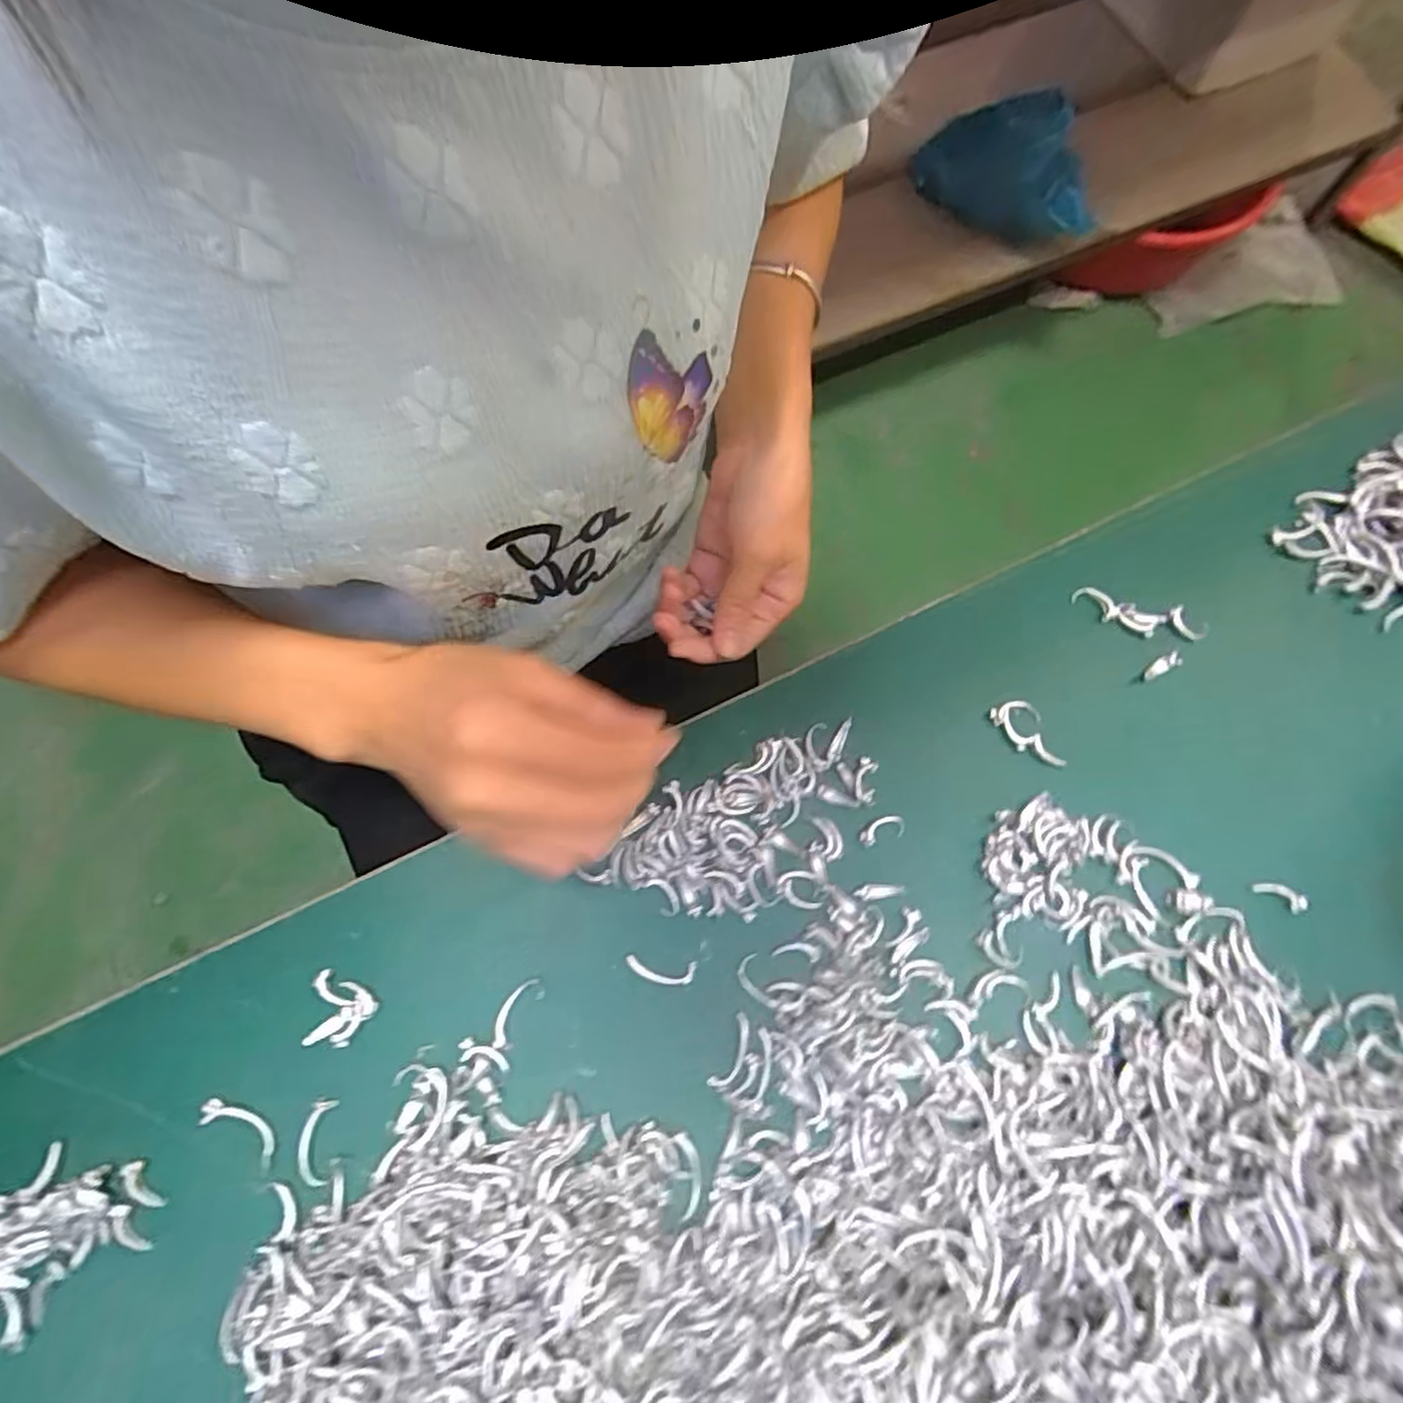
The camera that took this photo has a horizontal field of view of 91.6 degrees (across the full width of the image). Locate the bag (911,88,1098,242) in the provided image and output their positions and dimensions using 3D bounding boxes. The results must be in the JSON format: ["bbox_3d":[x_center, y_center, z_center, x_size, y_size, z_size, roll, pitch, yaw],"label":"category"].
[{"bbox_3d":[0.441,-0.781,0.989,0.302,0.179,0.059,41,78,11],"label":"bag"}]

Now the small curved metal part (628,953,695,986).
[{"bbox_3d":[-0.018,0.115,0.292,0.029,0.004,0.010,7,73,2],"label":"small curved metal part"}]

